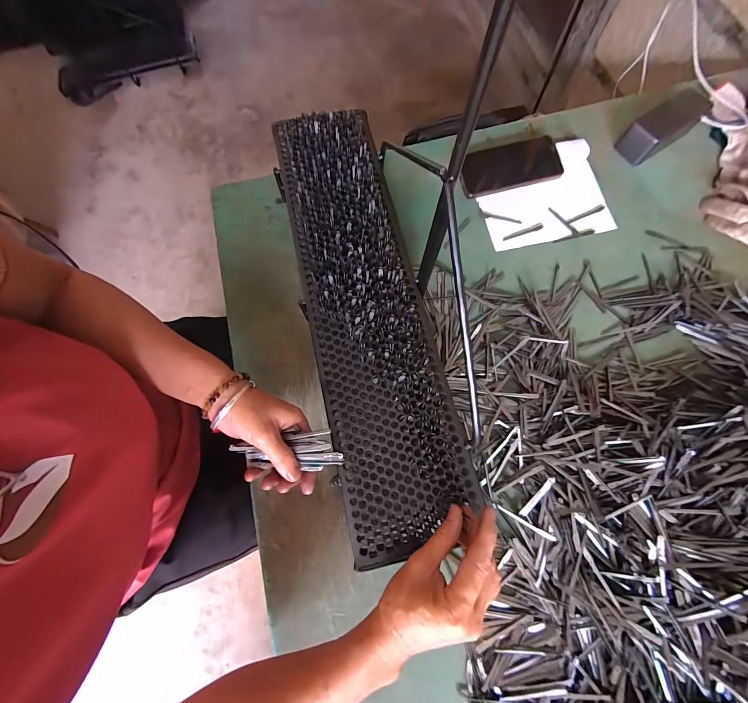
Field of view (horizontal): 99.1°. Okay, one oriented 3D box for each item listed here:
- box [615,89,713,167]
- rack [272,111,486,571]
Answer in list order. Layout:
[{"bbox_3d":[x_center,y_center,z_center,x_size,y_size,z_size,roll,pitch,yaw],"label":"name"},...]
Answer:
[{"bbox_3d":[0.473,-0.369,0.524,0.133,0.045,0.055,-33,75,-8],"label":"box"},{"bbox_3d":[-0.014,-0.072,0.402,0.147,0.031,0.573,-13,75,-2],"label":"rack"}]

